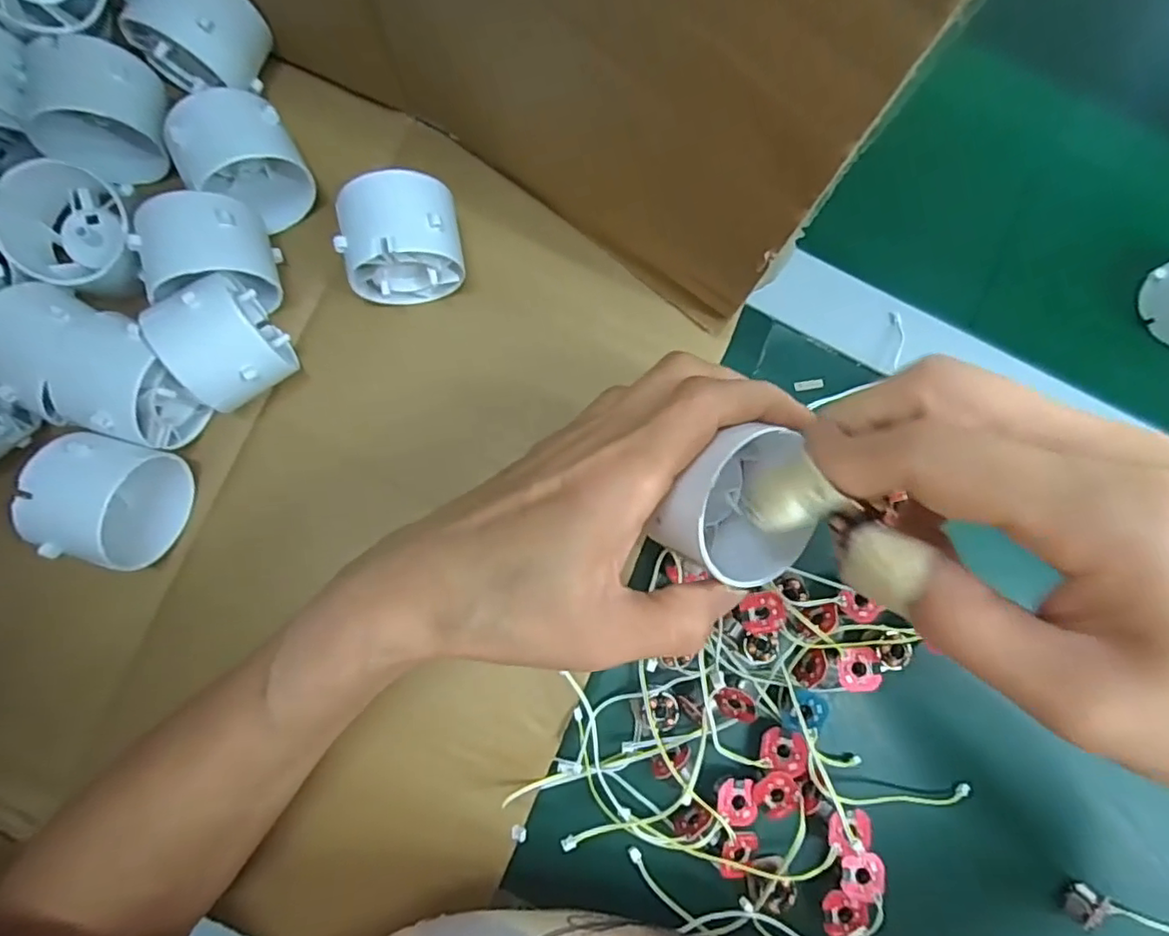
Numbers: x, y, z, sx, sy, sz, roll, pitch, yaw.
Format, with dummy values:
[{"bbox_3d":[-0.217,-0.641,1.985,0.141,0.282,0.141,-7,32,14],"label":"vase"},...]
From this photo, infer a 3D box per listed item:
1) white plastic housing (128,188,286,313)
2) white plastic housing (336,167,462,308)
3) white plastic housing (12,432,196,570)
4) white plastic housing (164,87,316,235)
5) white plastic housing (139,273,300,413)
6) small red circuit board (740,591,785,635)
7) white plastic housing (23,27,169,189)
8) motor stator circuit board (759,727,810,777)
[{"bbox_3d":[-0.158,-0.089,0.257,0.045,0.043,0.045,1,82,-5],"label":"white plastic housing"},{"bbox_3d":[-0.078,-0.097,0.263,0.049,0.048,0.041,-10,82,-5],"label":"white plastic housing"},{"bbox_3d":[-0.189,0.014,0.243,0.040,0.044,0.048,13,81,-2],"label":"white plastic housing"},{"bbox_3d":[-0.148,-0.132,0.264,0.045,0.046,0.039,-35,85,-8],"label":"white plastic housing"},{"bbox_3d":[-0.147,-0.049,0.253,0.039,0.048,0.044,-37,85,-8],"label":"white plastic housing"},{"bbox_3d":[0.080,0.065,0.272,0.018,0.009,0.018,-11,83,-7],"label":"small red circuit board"},{"bbox_3d":[-0.211,-0.154,0.268,0.053,0.051,0.037,-12,82,-4],"label":"white plastic housing"},{"bbox_3d":[0.088,0.126,0.266,0.018,0.005,0.018,7,82,-5],"label":"motor stator circuit board"}]

